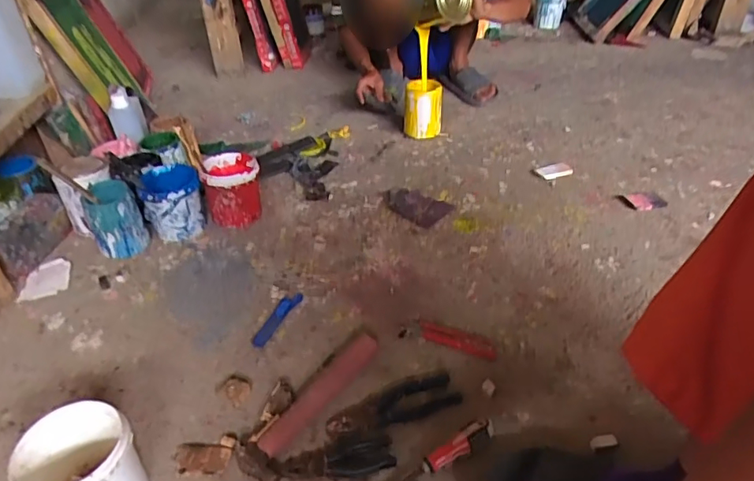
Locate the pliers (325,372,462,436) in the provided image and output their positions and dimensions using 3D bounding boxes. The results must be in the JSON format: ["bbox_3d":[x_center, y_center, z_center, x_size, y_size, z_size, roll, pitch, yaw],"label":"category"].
[{"bbox_3d":[0.021,0.235,0.769,0.193,0.013,0.066,-13,37,-12],"label":"pliers"}]

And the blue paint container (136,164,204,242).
[{"bbox_3d":[-0.438,-0.084,1.153,0.119,0.131,0.125,-15,37,-15],"label":"blue paint container"}]

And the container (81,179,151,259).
[{"bbox_3d":[-0.546,-0.045,1.107,0.098,0.139,0.108,-25,41,-26],"label":"container"}]

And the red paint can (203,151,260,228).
[{"bbox_3d":[-0.311,-0.111,1.165,0.115,0.132,0.115,-3,36,2],"label":"red paint can"}]

